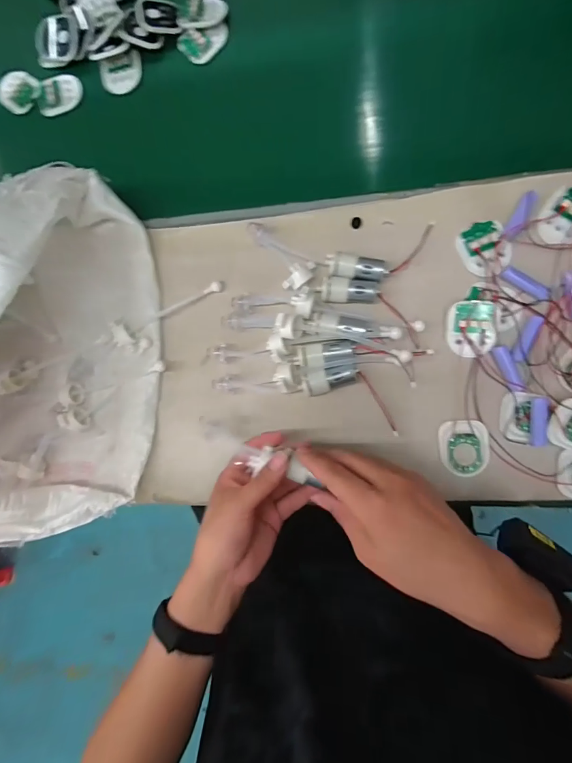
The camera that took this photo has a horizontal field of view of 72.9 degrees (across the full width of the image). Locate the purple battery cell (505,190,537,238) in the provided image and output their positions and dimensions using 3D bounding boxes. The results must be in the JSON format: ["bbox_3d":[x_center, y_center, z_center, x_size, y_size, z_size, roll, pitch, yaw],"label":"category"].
[{"bbox_3d":[0.237,-0.168,0.391,0.014,0.014,0.050,28,92,8],"label":"purple battery cell"}]

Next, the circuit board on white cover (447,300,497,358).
[{"bbox_3d":[0.191,-0.054,0.397,0.046,0.012,0.056,2,88,8],"label":"circuit board on white cover"}]

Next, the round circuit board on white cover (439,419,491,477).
[{"bbox_3d":[0.184,0.069,0.401,0.049,0.005,0.056,-1,88,8],"label":"round circuit board on white cover"}]

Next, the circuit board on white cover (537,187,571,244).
[{"bbox_3d":[0.284,-0.165,0.391,0.047,0.012,0.058,35,93,8],"label":"circuit board on white cover"}]

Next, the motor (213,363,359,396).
[{"bbox_3d":[-0.004,-0.002,0.419,0.157,0.029,0.030,0,88,8],"label":"motor"}]

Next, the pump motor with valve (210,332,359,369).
[{"bbox_3d":[-0.007,-0.033,0.426,0.162,0.026,0.030,4,88,8],"label":"pump motor with valve"}]

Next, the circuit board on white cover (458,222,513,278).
[{"bbox_3d":[0.207,-0.138,0.402,0.045,0.010,0.057,-27,84,6],"label":"circuit board on white cover"}]

